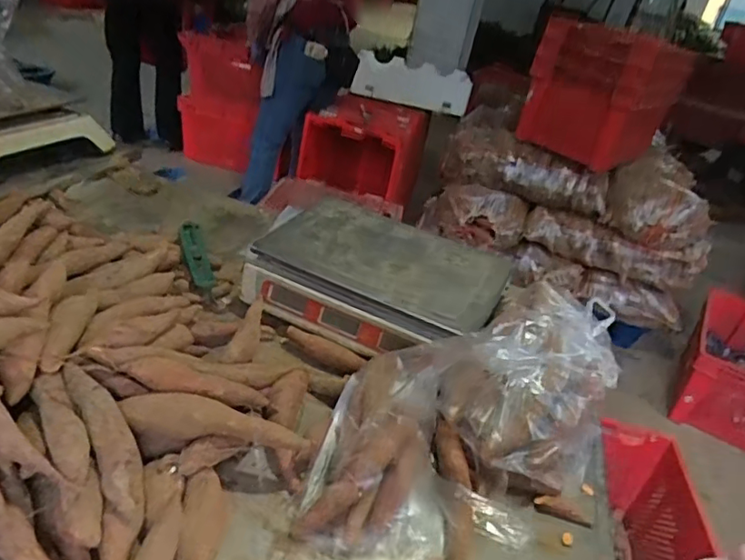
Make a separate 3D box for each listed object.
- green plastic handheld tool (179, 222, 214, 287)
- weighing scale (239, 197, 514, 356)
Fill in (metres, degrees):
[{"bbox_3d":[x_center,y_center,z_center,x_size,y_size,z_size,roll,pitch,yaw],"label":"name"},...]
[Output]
[{"bbox_3d":[-0.273,-0.040,0.897,0.036,0.020,0.126,-10,58,-24],"label":"green plastic handheld tool"},{"bbox_3d":[0.013,-0.007,0.918,0.346,0.091,0.346,20,30,12],"label":"weighing scale"}]

